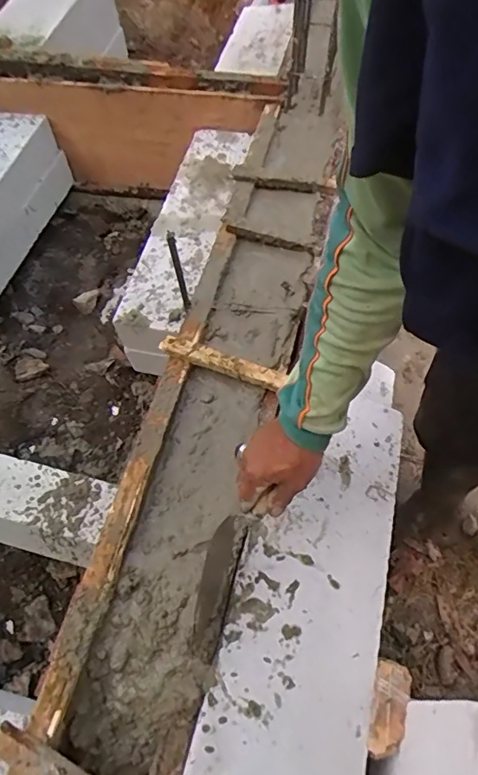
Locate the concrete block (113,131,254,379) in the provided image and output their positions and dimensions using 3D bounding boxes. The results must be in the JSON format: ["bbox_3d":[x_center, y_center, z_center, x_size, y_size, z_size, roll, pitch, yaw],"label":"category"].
[{"bbox_3d":[-0.099,-0.313,1.167,0.163,0.235,0.598,10,61,9],"label":"concrete block"}]

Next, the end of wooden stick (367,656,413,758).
[{"bbox_3d":[0.181,0.386,0.595,0.040,0.016,0.101,14,62,11],"label":"end of wooden stick"}]

